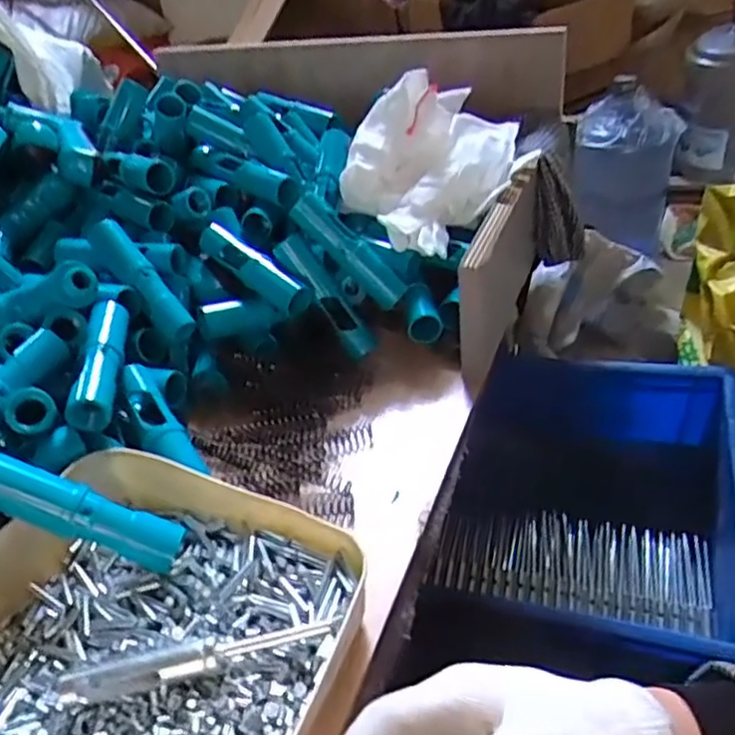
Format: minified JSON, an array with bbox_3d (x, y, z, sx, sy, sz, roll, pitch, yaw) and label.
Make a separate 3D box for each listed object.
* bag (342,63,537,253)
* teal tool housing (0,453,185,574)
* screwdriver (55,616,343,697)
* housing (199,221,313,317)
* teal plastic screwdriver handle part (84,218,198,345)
[{"bbox_3d":[0.066,-0.200,0.618,0.185,0.102,0.140,-29,40,-27],"label":"bag"},{"bbox_3d":[-0.169,0.086,0.385,0.118,0.022,0.023,26,34,-12],"label":"teal tool housing"},{"bbox_3d":[-0.081,0.145,0.327,0.134,0.021,0.015,-13,35,-7],"label":"screwdriver"},{"bbox_3d":[-0.104,-0.088,0.580,0.127,0.029,0.023,37,52,22],"label":"housing"},{"bbox_3d":[-0.188,-0.075,0.547,0.024,0.019,0.126,-36,82,-34],"label":"teal plastic screwdriver handle part"}]

